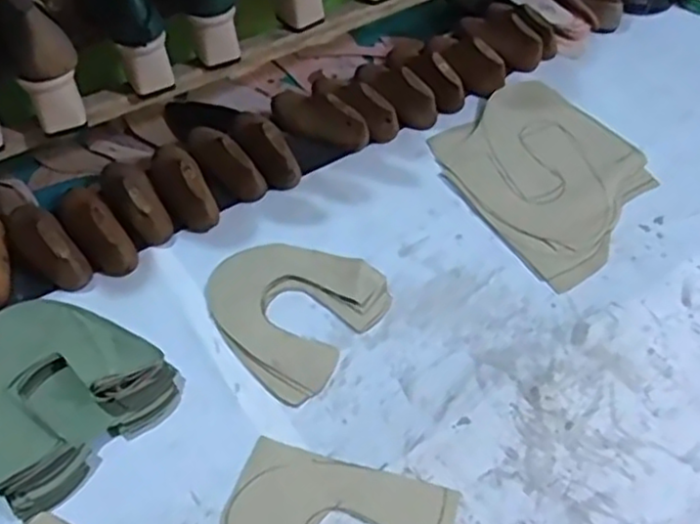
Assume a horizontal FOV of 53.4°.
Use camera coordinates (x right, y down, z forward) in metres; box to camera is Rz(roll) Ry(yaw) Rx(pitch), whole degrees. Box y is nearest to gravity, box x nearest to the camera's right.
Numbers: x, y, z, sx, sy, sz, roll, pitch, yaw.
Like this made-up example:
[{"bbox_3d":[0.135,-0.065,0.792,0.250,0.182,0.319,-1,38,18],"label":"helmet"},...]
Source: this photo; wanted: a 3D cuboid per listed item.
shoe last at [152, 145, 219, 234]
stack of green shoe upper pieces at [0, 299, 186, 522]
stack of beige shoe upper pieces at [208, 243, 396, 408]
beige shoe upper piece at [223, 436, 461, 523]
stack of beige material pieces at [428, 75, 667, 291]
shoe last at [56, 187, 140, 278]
[{"bbox_3d":[-0.192,-0.095,0.788,0.052,0.055,0.137,-26,56,-18],"label":"shoe last"},{"bbox_3d":[-0.270,0.112,0.642,0.169,0.048,0.169,-38,60,-25],"label":"stack of green shoe upper pieces"},{"bbox_3d":[-0.065,0.042,0.718,0.170,0.008,0.167,30,58,22],"label":"stack of beige shoe upper pieces"},{"bbox_3d":[-0.014,0.232,0.576,0.187,0.006,0.141,12,53,10],"label":"beige shoe upper piece"},{"bbox_3d":[0.233,-0.110,0.825,0.225,0.011,0.263,-29,57,-20],"label":"stack of beige material pieces"},{"bbox_3d":[-0.281,-0.045,0.756,0.051,0.055,0.143,-36,60,-24],"label":"shoe last"}]

